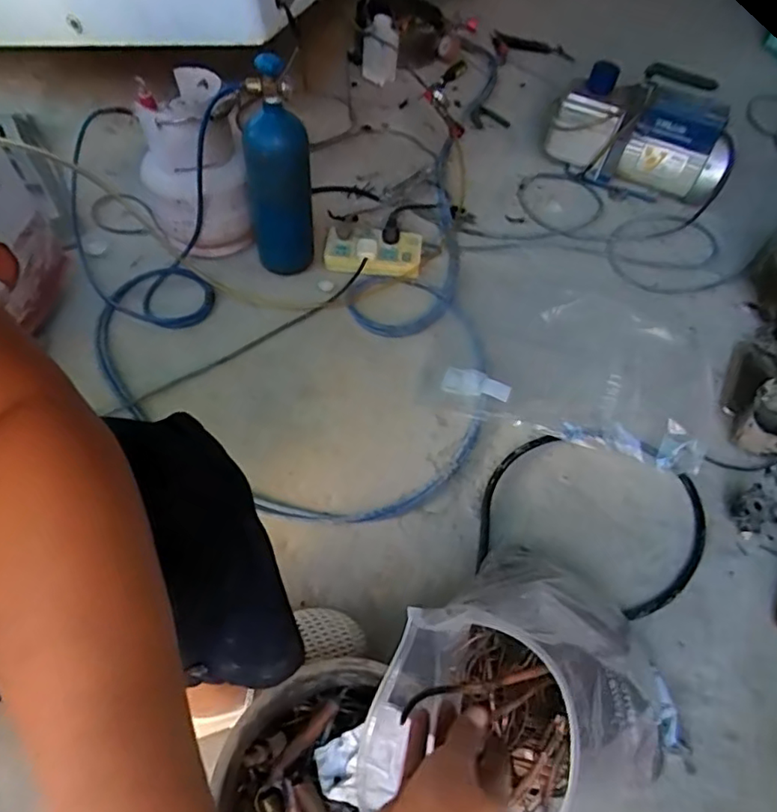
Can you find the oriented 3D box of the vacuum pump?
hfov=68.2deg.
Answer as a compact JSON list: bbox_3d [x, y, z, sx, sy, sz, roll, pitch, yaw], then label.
[{"bbox_3d":[0.543,-0.588,1.244,0.384,0.241,0.150,21,57,12],"label":"vacuum pump"}]

